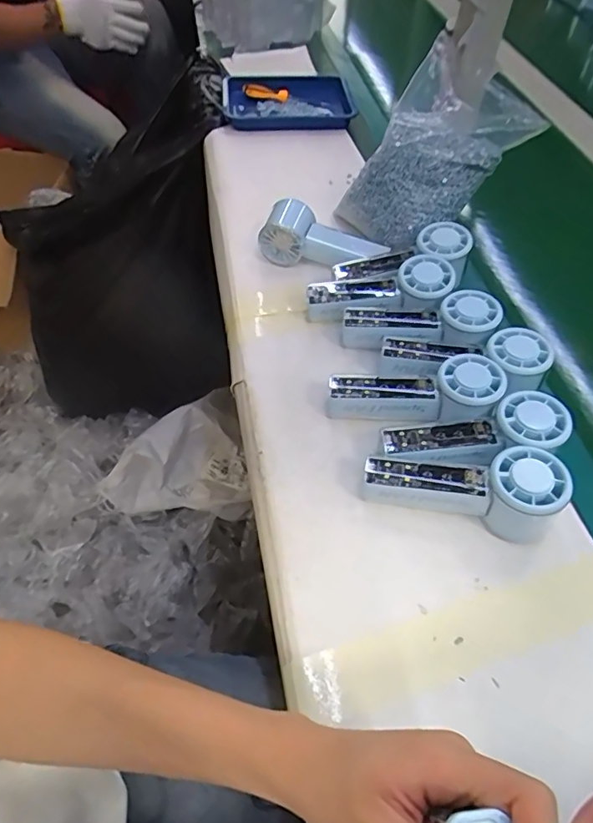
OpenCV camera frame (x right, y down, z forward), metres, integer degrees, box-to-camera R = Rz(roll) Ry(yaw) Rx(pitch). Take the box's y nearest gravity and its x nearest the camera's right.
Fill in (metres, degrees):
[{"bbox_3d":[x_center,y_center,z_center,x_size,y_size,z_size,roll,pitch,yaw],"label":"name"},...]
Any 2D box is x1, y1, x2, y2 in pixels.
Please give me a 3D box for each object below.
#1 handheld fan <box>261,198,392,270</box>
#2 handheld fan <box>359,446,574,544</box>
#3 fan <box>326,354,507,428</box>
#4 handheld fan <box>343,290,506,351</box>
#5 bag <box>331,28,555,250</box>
[{"bbox_3d":[0.032,-0.196,0.620,0.145,0.056,0.051,16,53,9],"label":"handheld fan"},{"bbox_3d":[0.132,0.064,0.426,0.153,0.060,0.055,3,51,15],"label":"handheld fan"},{"bbox_3d":[0.104,-0.014,0.477,0.156,0.048,0.062,-5,50,17],"label":"fan"},{"bbox_3d":[0.119,-0.087,0.523,0.151,0.037,0.055,-2,50,19],"label":"handheld fan"},{"bbox_3d":[0.136,-0.274,0.590,0.155,0.208,0.059,51,27,12],"label":"bag"}]

